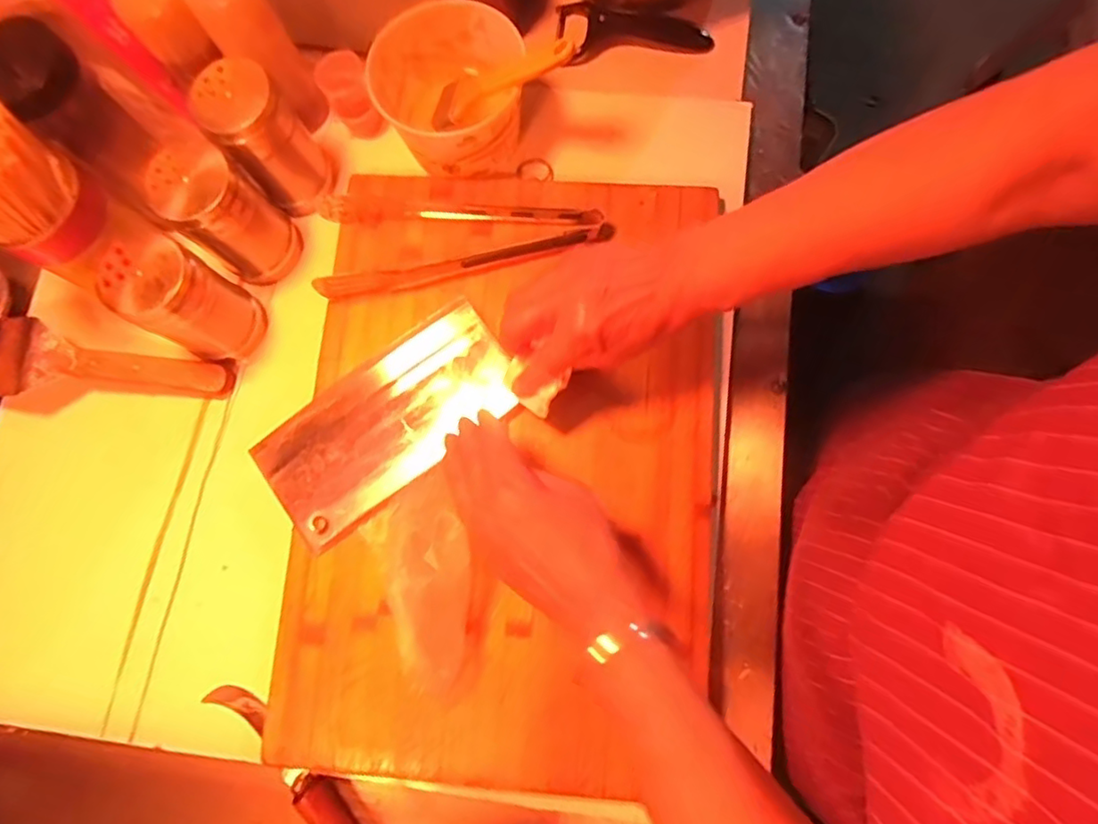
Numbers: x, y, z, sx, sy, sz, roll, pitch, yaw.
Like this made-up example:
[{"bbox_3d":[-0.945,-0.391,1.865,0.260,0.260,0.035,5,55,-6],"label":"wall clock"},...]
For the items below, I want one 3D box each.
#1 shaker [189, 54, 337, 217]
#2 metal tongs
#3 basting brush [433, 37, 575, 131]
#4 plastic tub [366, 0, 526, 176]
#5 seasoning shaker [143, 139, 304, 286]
[{"bbox_3d":[-0.216,-0.213,0.465,0.062,0.096,0.052,-36,79,-6],"label":"shaker"},{"bbox_3d":[-0.066,-0.135,0.479,0.226,0.026,0.076,-4,78,1],"label":"metal tongs"},{"bbox_3d":[-0.038,-0.249,0.451,0.137,0.016,0.042,0,75,39],"label":"basting brush"},{"bbox_3d":[-0.074,-0.254,0.480,0.107,0.061,0.114,-37,79,-6],"label":"plastic tub"},{"bbox_3d":[-0.241,-0.149,0.462,0.053,0.109,0.063,41,82,9],"label":"seasoning shaker"}]

